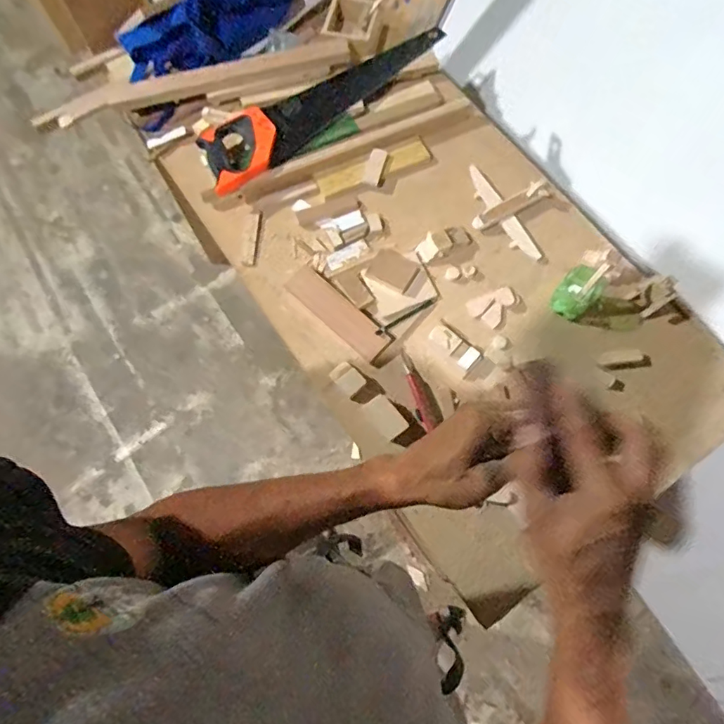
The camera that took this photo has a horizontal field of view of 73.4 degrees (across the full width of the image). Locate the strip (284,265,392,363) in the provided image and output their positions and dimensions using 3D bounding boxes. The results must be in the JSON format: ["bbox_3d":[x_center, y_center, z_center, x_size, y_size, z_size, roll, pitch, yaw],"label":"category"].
[{"bbox_3d":[-0.042,-0.081,0.778,0.194,0.014,0.054,43,77,14],"label":"strip"}]

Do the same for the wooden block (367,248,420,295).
[{"bbox_3d":[0.050,-0.147,0.787,0.073,0.011,0.057,27,74,10],"label":"wooden block"}]

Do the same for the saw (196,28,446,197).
[{"bbox_3d":[-0.060,-0.480,0.880,0.531,0.038,0.125,-36,74,-10],"label":"saw"}]

